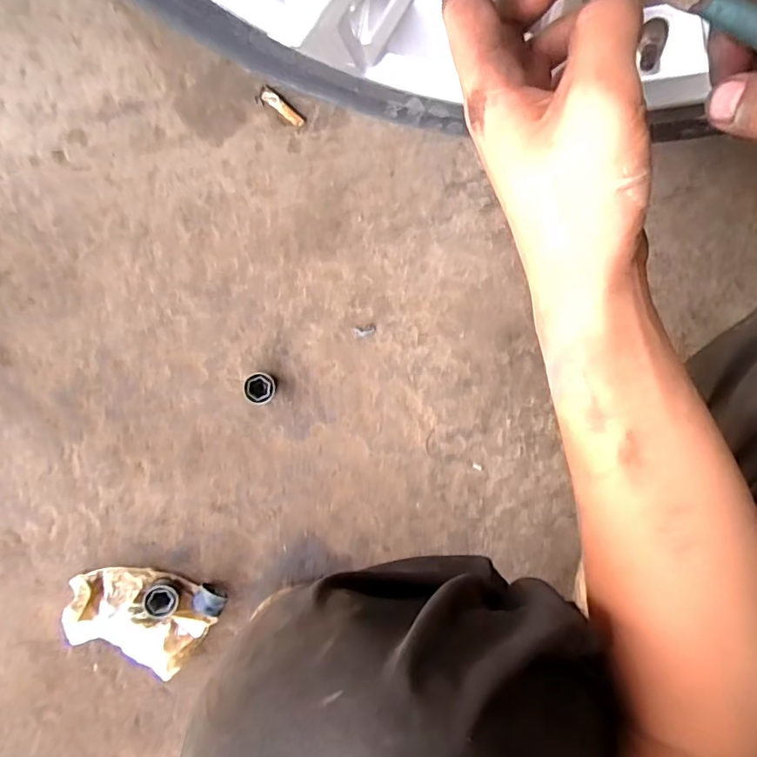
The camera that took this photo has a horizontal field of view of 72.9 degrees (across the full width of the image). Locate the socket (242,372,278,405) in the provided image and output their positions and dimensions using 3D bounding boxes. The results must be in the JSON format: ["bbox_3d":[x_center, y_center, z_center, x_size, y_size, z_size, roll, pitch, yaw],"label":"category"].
[{"bbox_3d":[-0.114,0.009,0.492,0.029,0.020,0.031,-33,97,-8],"label":"socket"}]

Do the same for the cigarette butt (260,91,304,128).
[{"bbox_3d":[-0.092,-0.262,0.498,0.045,0.005,0.013,37,85,-9],"label":"cigarette butt"}]

